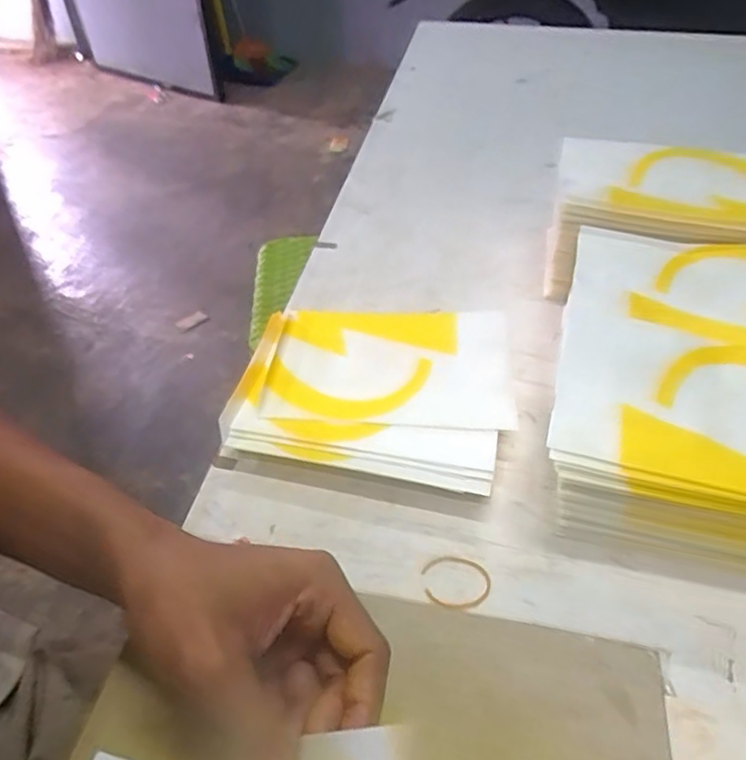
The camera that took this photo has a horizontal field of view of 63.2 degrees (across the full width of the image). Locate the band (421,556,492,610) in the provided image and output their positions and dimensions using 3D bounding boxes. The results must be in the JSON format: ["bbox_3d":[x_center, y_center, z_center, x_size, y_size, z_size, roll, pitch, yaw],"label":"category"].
[{"bbox_3d":[0.049,0.118,0.355,0.039,0.004,0.032,14,47,13],"label":"band"}]

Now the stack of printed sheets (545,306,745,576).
[{"bbox_3d":[0.199,0.042,0.372,0.186,0.085,0.121,10,46,10],"label":"stack of printed sheets"}]

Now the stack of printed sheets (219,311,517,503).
[{"bbox_3d":[0.002,0.007,0.442,0.186,0.039,0.154,8,46,8],"label":"stack of printed sheets"}]

